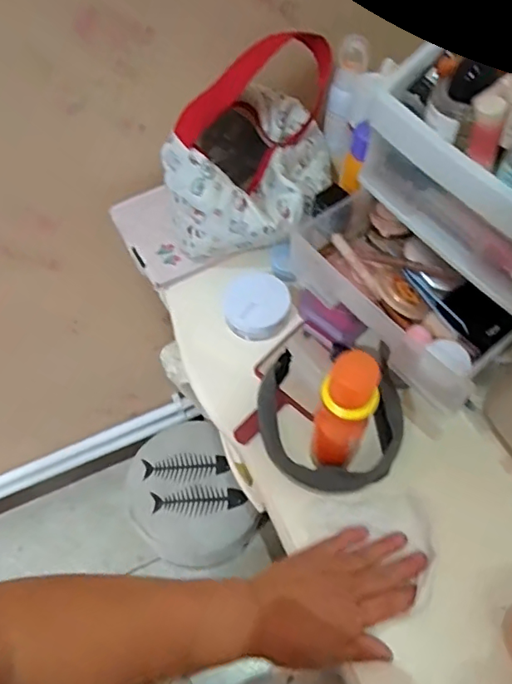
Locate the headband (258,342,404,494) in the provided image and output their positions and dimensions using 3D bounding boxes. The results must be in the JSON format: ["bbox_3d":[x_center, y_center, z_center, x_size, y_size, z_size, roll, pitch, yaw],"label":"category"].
[{"bbox_3d":[0.072,0.072,0.521,0.136,0.043,0.146,0,58,1],"label":"headband"}]

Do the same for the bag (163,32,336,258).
[{"bbox_3d":[-0.005,-0.222,0.604,0.176,0.165,0.214,9,58,6],"label":"bag"}]

